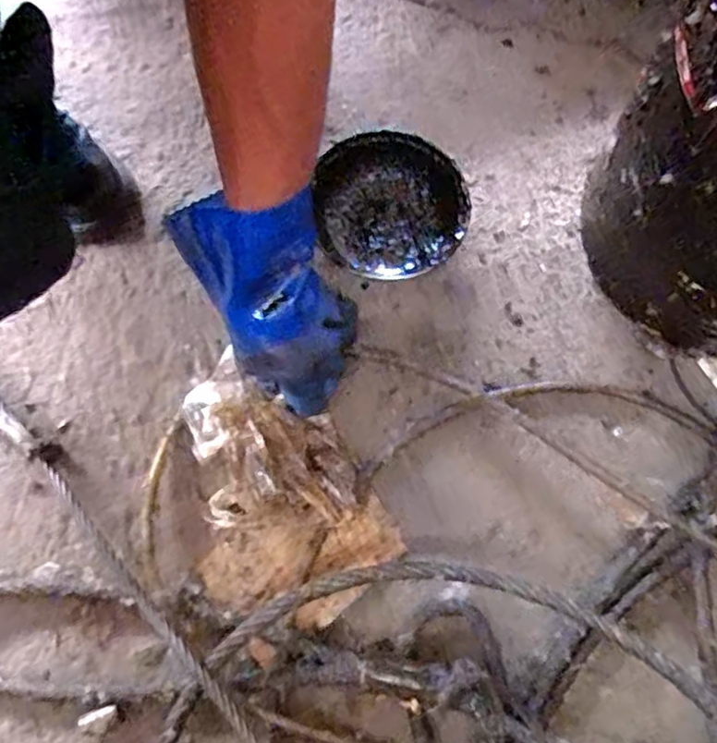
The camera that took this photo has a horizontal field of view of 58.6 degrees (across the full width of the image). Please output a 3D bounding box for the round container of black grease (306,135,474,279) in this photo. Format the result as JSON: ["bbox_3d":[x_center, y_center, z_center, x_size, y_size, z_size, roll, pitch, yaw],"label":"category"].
[{"bbox_3d":[0.026,-0.147,0.594,0.141,0.048,0.140,0,76,1],"label":"round container of black grease"}]

